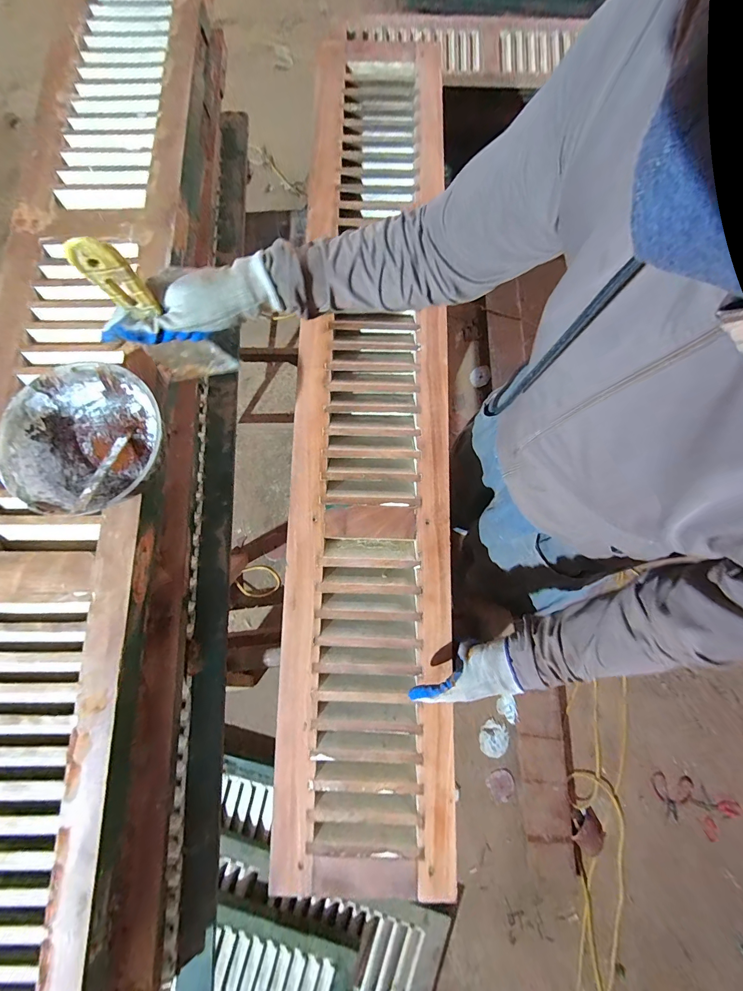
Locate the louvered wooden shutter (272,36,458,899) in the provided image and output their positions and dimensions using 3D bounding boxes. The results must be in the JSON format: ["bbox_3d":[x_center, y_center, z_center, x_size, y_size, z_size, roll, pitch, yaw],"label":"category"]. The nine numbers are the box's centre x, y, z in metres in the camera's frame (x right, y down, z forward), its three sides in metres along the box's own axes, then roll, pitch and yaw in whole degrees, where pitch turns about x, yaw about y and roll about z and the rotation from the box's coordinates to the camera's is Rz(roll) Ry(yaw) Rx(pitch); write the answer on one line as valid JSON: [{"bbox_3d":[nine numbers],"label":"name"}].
[{"bbox_3d":[0.000,-0.263,0.686,0.275,0.060,1.467,1,79,0],"label":"louvered wooden shutter"}]

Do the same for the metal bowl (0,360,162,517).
[{"bbox_3d":[-0.388,-0.076,0.503,0.194,0.069,0.206,39,82,6],"label":"metal bowl"}]

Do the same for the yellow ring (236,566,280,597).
[{"bbox_3d":[-0.426,0.322,1.337,0.161,0.017,0.112,-1,80,0],"label":"yellow ring"}]

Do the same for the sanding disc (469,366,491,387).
[{"bbox_3d":[0.452,-0.494,1.476,0.085,0.005,0.079,1,93,15],"label":"sanding disc"}]

